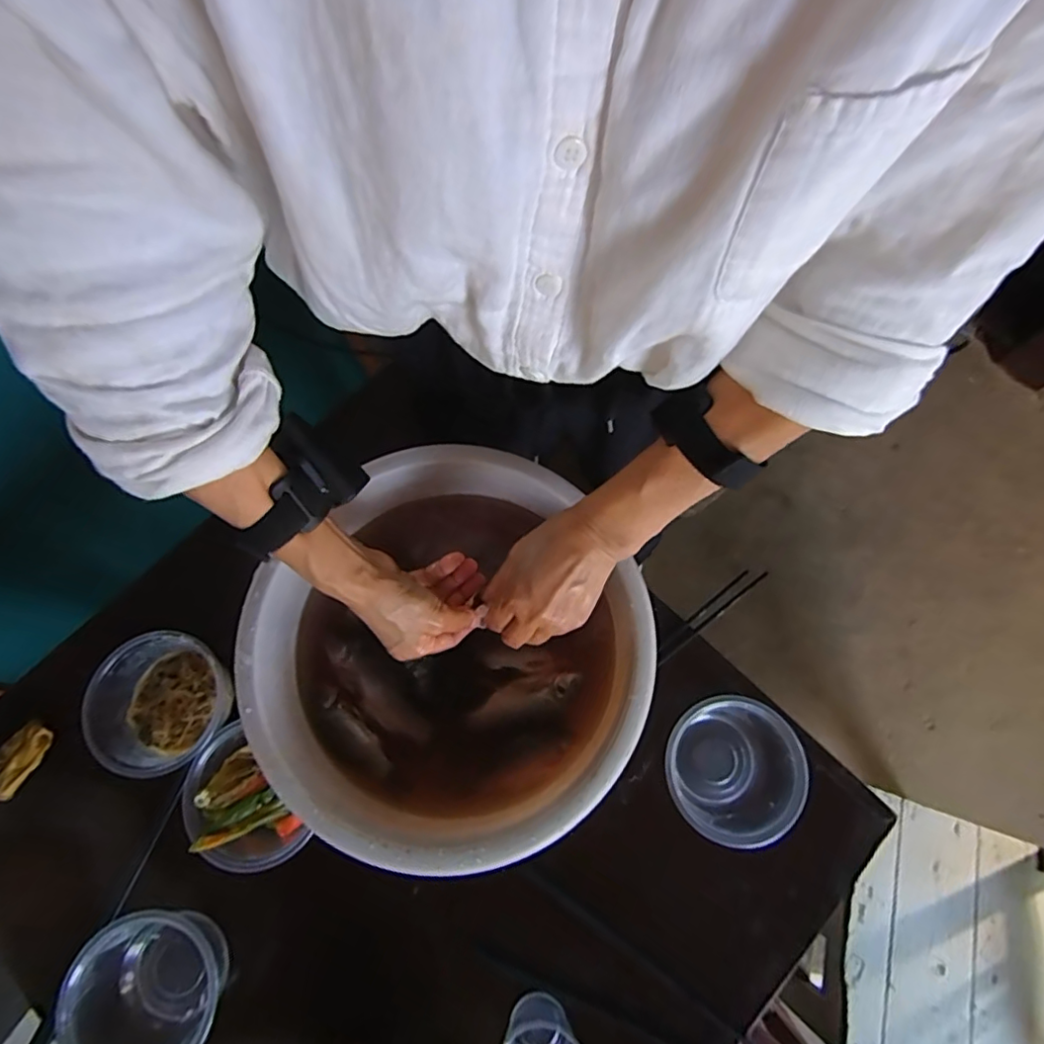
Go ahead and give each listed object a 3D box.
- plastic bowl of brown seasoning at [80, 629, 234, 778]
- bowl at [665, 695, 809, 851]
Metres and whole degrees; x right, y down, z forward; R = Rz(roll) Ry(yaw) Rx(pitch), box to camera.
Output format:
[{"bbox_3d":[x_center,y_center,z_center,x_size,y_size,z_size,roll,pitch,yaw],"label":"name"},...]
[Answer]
[{"bbox_3d":[-0.316,0.160,0.499,0.106,0.053,0.114,0,73,-1],"label":"plastic bowl of brown seasoning"},{"bbox_3d":[0.179,0.212,0.492,0.107,0.069,0.109,0,73,-1],"label":"bowl"}]

